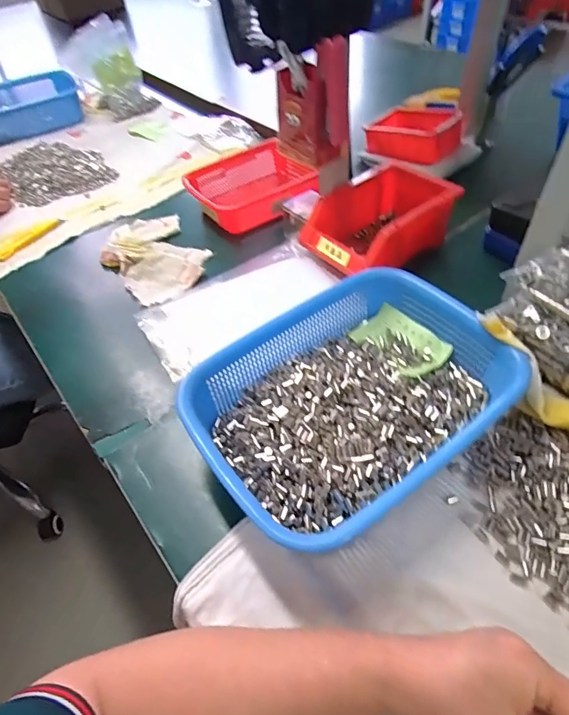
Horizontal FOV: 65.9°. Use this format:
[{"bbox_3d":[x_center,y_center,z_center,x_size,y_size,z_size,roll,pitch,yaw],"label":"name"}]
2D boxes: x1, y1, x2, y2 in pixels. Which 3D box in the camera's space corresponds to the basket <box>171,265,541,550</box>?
[{"bbox_3d":[0.062,0.039,0.418,0.284,0.071,0.211,-32,53,-20],"label":"basket"}]

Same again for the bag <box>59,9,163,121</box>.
[{"bbox_3d":[-0.403,-0.658,1.003,0.153,0.156,0.176,-25,51,-16],"label":"bag"}]

